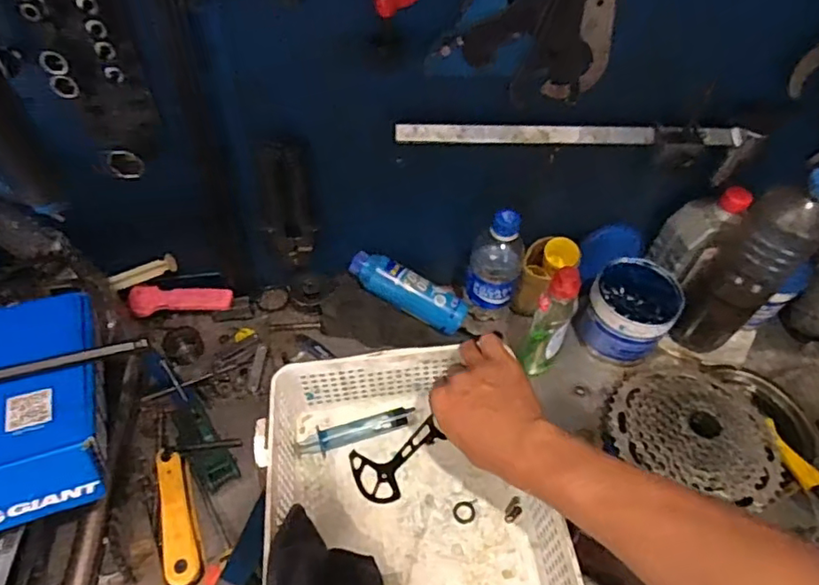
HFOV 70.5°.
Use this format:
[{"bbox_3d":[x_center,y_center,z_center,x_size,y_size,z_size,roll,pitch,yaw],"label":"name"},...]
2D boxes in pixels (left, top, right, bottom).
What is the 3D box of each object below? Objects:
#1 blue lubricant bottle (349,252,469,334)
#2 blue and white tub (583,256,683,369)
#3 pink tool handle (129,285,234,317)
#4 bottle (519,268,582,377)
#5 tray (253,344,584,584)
[{"bbox_3d":[-0.002,-0.002,0.716,0.155,0.033,0.040,29,52,-2],"label":"blue lubricant bottle"},{"bbox_3d":[0.271,0.027,0.722,0.106,0.103,0.097,2,50,-2],"label":"blue and white tub"},{"bbox_3d":[-0.280,0.008,0.715,0.118,0.016,0.037,-5,51,-8],"label":"pink tool handle"},{"bbox_3d":[0.163,0.036,0.668,0.044,0.169,0.049,25,53,16],"label":"bottle"},{"bbox_3d":[0.001,0.210,0.524,0.245,0.102,0.318,-4,51,-7],"label":"tray"}]

